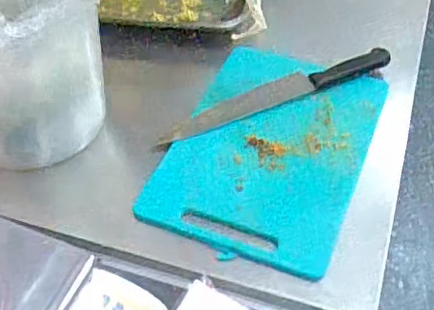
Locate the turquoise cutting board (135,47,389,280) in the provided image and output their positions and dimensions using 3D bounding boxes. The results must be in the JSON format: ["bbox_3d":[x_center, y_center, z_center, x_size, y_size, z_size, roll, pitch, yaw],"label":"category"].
[{"bbox_3d":[0.072,-0.016,0.784,0.245,0.018,0.333,16,51,15],"label":"turquoise cutting board"}]

